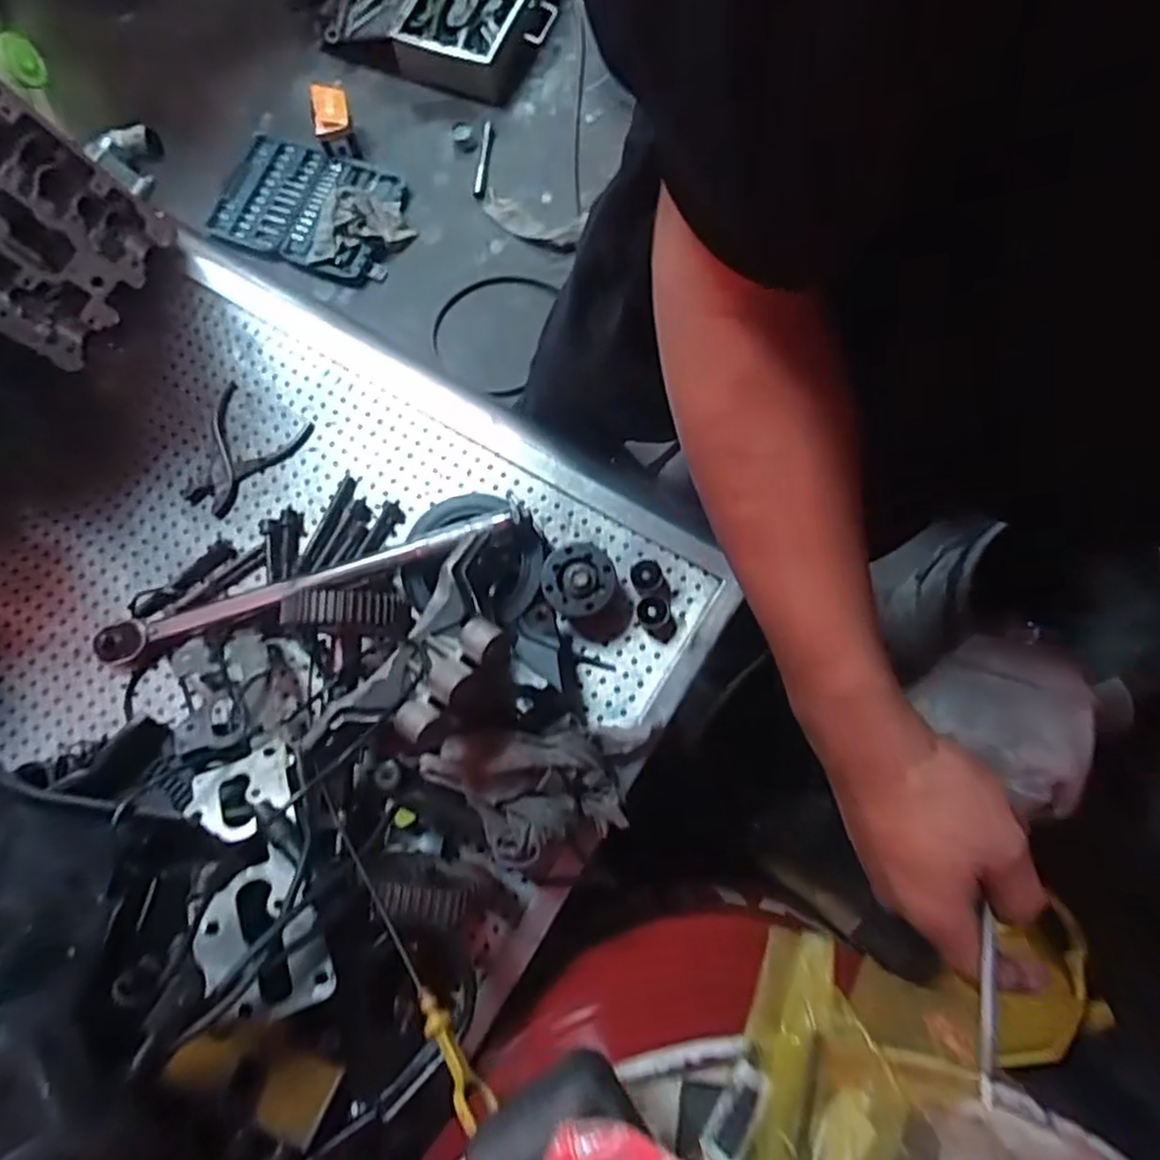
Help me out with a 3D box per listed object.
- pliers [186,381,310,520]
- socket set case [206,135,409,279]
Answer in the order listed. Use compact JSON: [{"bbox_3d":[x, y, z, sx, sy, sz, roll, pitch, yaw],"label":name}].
[{"bbox_3d":[-0.375,-0.135,0.768,0.112,0.014,0.135,28,80,5],"label":"pliers"},{"bbox_3d":[-0.631,-0.853,1.608,0.434,0.053,0.278,21,79,4],"label":"socket set case"}]

